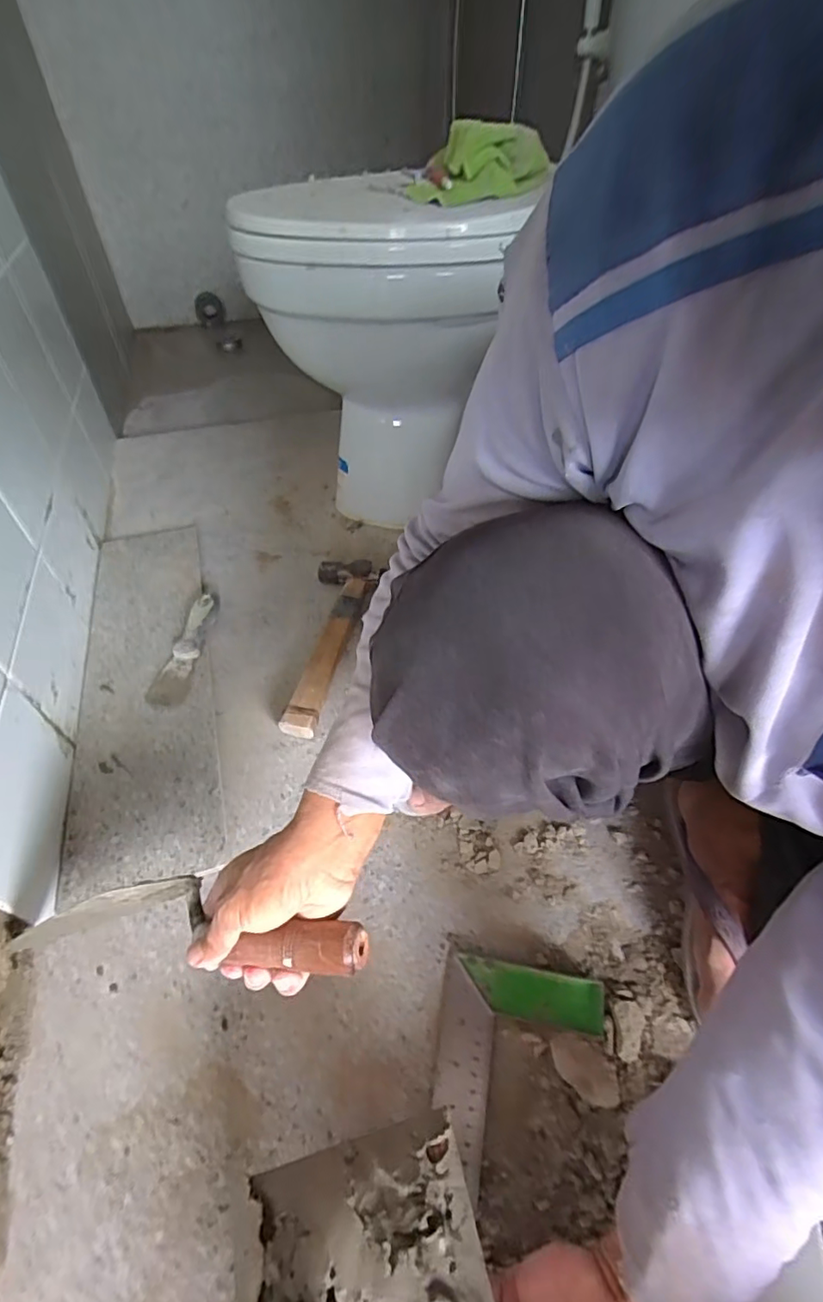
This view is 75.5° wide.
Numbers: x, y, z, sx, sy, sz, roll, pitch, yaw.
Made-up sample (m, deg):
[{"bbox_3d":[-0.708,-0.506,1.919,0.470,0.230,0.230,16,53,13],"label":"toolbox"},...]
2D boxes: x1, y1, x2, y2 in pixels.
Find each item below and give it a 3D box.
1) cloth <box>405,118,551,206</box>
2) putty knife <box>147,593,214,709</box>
[{"bbox_3d":[0.079,-0.562,0.610,0.143,0.062,0.124,11,49,10],"label":"cloth"},{"bbox_3d":[-0.295,-0.002,0.694,0.048,0.015,0.167,6,60,3],"label":"putty knife"}]

